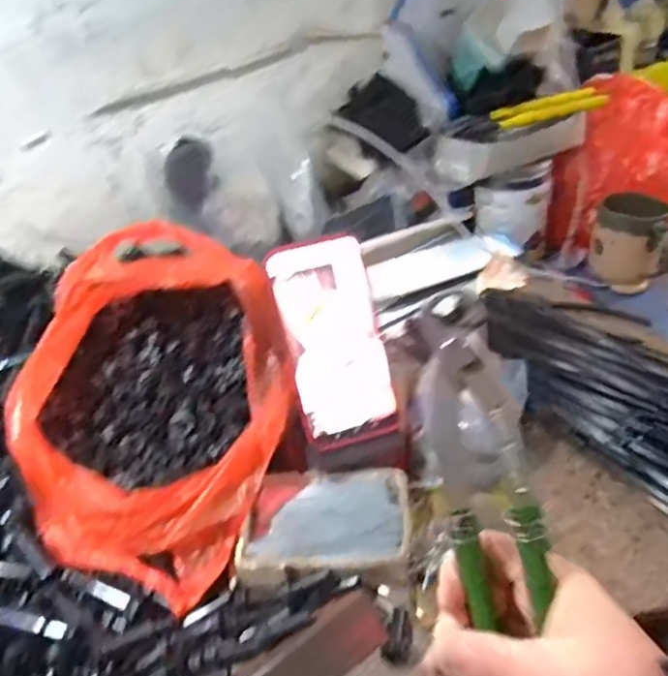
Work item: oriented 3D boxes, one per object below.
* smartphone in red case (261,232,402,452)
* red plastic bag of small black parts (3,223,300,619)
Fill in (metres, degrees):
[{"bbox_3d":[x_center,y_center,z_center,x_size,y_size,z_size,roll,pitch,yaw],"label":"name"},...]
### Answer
[{"bbox_3d":[0.000,0.003,0.518,0.076,0.164,0.014,-14,1,-11],"label":"smartphone in red case"},{"bbox_3d":[-0.152,0.045,0.526,0.225,0.153,0.230,15,43,23],"label":"red plastic bag of small black parts"}]

